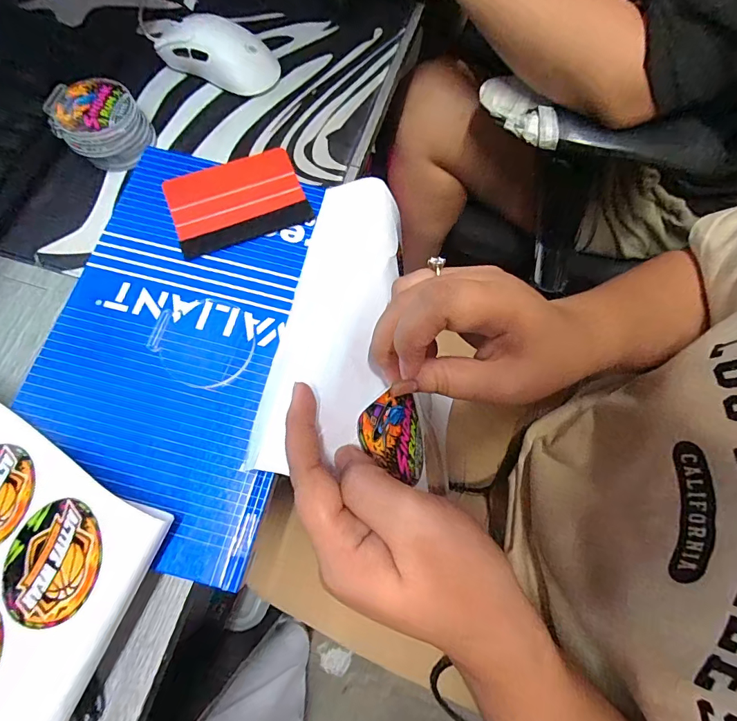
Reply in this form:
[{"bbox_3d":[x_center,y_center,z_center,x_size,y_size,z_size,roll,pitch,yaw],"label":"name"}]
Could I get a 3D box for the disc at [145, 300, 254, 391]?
[{"bbox_3d":[-0.114,-0.013,0.283,0.069,0.004,0.060,18,73,4],"label":"disc"}]

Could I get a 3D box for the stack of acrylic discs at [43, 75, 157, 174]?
[{"bbox_3d":[-0.230,-0.204,0.358,0.070,0.037,0.074,-32,75,-11],"label":"stack of acrylic discs"}]

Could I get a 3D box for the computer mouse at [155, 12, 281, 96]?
[{"bbox_3d":[-0.138,-0.297,0.387,0.109,0.034,0.064,21,73,6],"label":"computer mouse"}]

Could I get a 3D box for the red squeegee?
[{"bbox_3d":[-0.102,-0.125,0.318,0.098,0.004,0.073,-21,75,-7],"label":"red squeegee"}]

